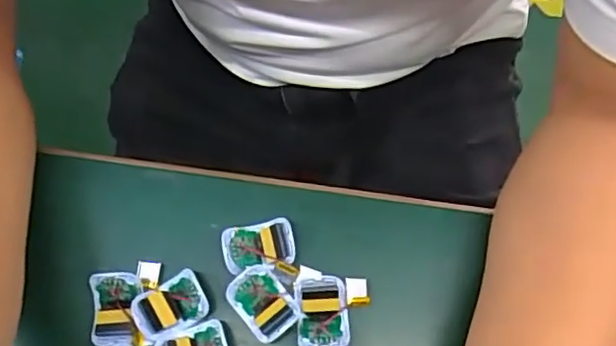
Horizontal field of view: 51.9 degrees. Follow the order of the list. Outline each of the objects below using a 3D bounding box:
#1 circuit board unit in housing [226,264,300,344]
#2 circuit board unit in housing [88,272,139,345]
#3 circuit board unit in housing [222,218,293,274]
[{"bbox_3d":[-0.027,0.076,0.370,0.031,0.007,0.042,-40,76,-9],"label":"circuit board unit in housing"},{"bbox_3d":[-0.115,0.080,0.372,0.027,0.012,0.041,-6,73,0],"label":"circuit board unit in housing"},{"bbox_3d":[-0.030,0.044,0.382,0.042,0.013,0.028,-12,73,-2],"label":"circuit board unit in housing"}]

